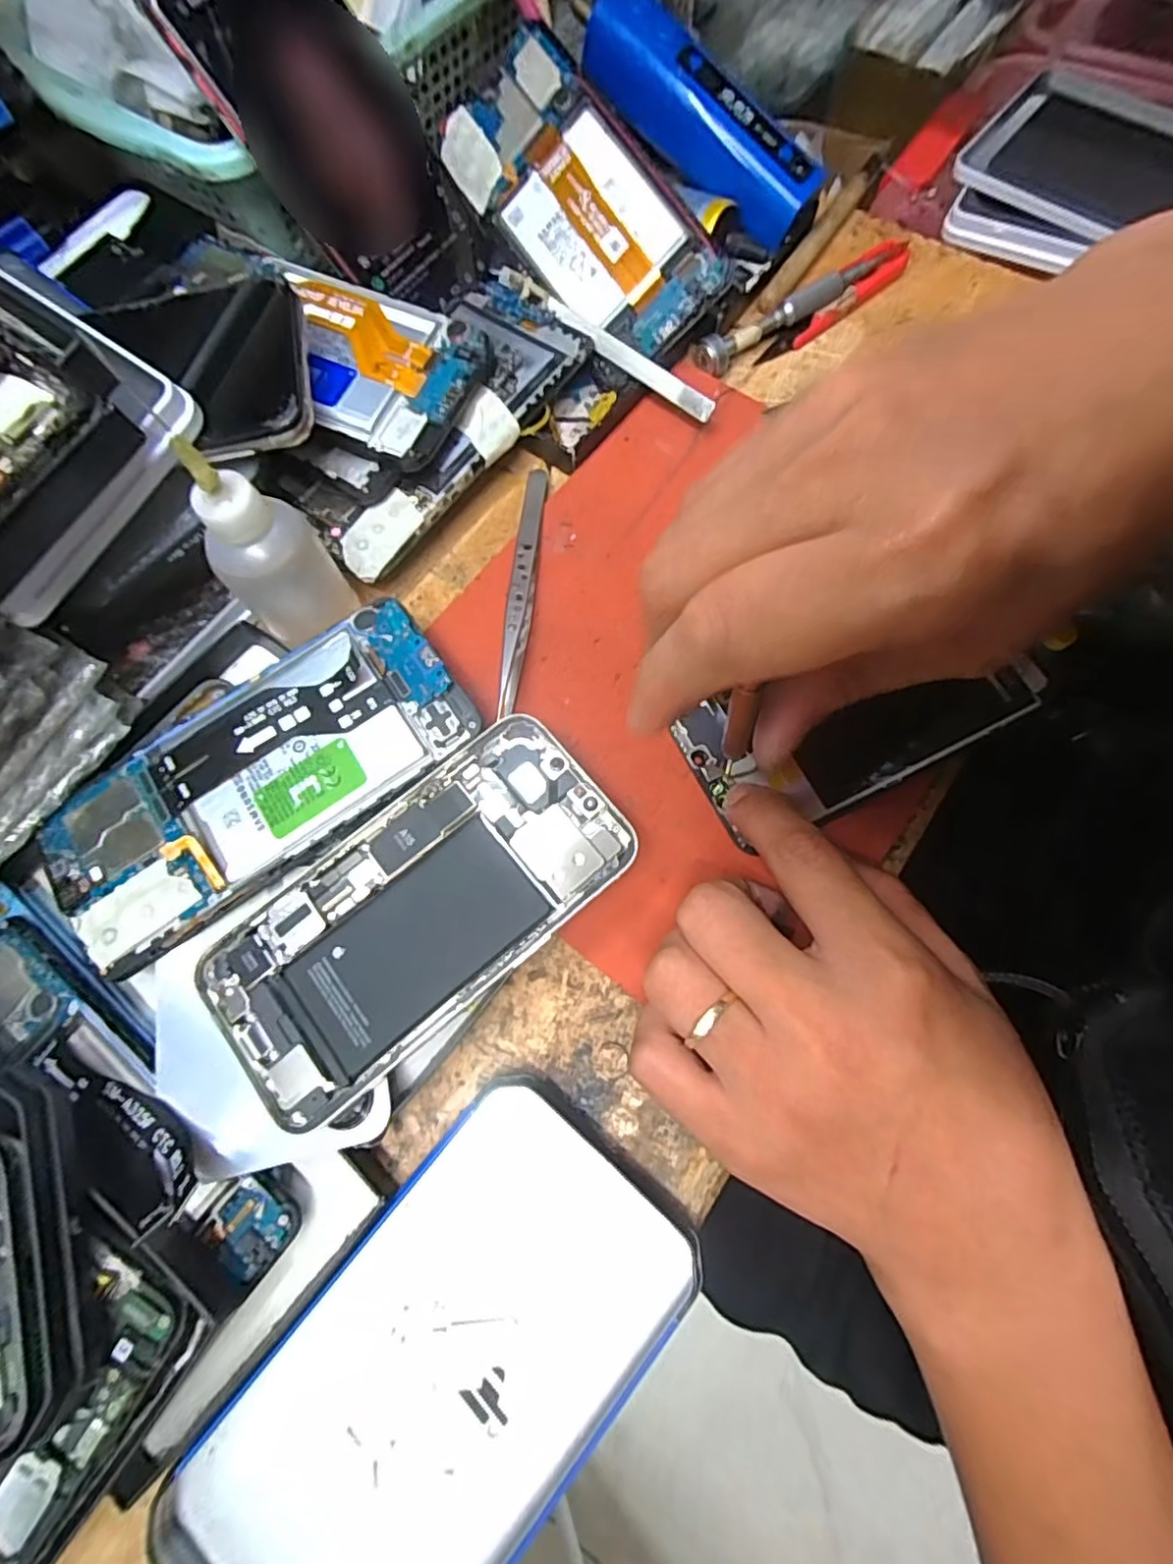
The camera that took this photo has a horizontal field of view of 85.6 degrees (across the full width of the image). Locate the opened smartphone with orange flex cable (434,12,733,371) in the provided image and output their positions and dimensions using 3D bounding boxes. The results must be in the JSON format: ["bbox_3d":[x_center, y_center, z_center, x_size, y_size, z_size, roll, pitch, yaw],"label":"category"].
[{"bbox_3d":[-0.003,-0.262,0.290,0.067,0.006,0.149,-38,87,22],"label":"opened smartphone with orange flex cable"}]

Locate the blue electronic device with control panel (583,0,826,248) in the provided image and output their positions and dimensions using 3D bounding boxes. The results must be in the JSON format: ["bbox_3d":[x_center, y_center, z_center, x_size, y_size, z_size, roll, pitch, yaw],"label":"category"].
[{"bbox_3d":[0.056,-0.324,0.311,0.129,0.033,0.026,37,76,-8],"label":"blue electronic device with control panel"}]

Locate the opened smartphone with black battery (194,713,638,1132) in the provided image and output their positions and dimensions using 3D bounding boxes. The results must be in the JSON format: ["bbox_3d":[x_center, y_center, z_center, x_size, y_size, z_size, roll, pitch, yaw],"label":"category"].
[{"bbox_3d":[-0.056,0.042,0.214,0.142,0.004,0.074,-41,76,-10],"label":"opened smartphone with black battery"}]

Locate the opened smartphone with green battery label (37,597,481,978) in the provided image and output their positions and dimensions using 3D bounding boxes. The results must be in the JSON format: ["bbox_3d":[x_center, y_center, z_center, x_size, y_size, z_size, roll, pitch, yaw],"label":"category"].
[{"bbox_3d":[-0.118,-0.003,0.226,0.153,0.005,0.073,-36,75,-9],"label":"opened smartphone with green battery label"}]

